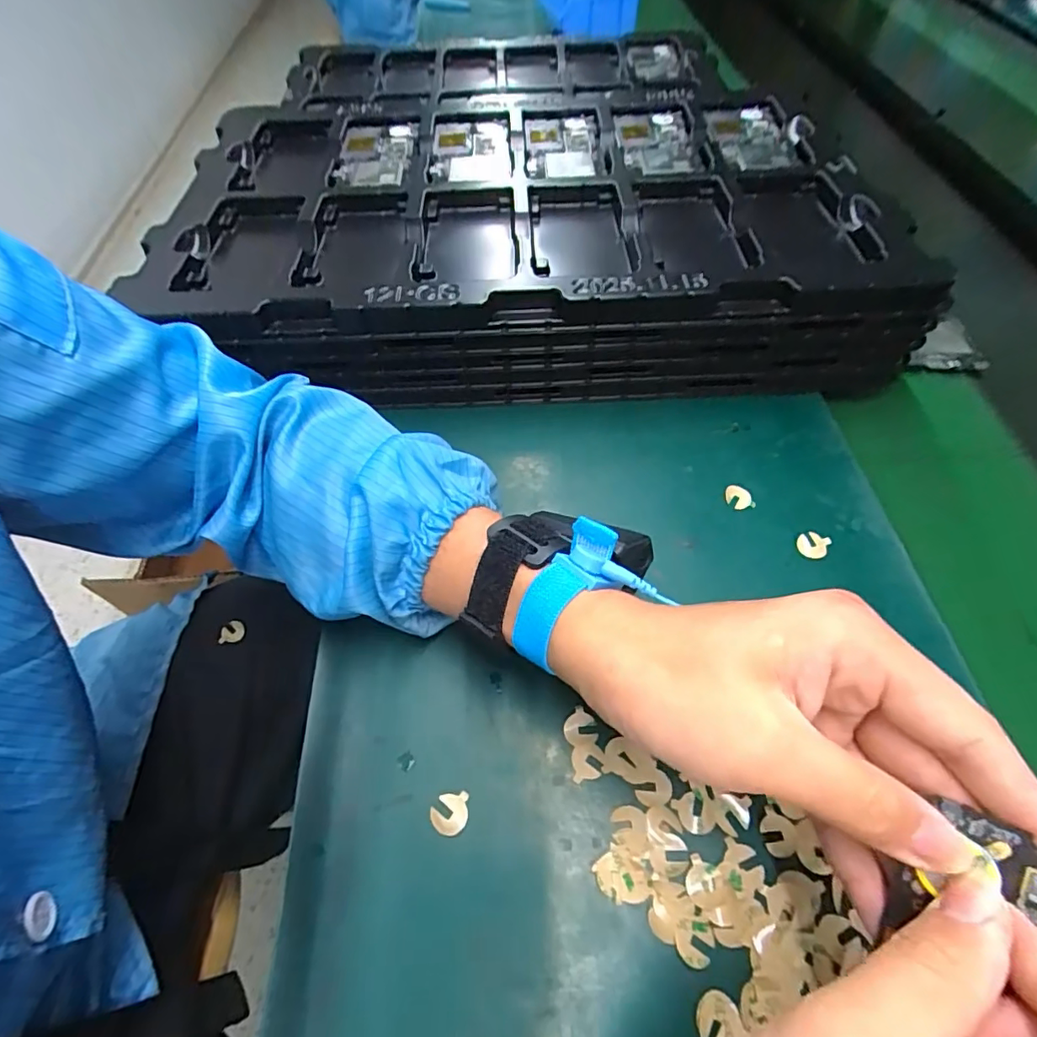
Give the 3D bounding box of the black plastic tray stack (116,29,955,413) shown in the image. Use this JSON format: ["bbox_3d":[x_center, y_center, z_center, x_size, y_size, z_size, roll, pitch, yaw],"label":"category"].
[{"bbox_3d":[0.007,-0.234,0.444,0.507,0.097,0.339,-6,57,-3],"label":"black plastic tray stack"}]

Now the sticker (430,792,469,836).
[{"bbox_3d":[-0.034,0.143,0.250,0.018,0.004,0.018,0,57,0],"label":"sticker"}]

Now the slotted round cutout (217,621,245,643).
[{"bbox_3d":[-0.239,0.095,0.433,0.018,0.004,0.018,3,73,-10],"label":"slotted round cutout"}]

